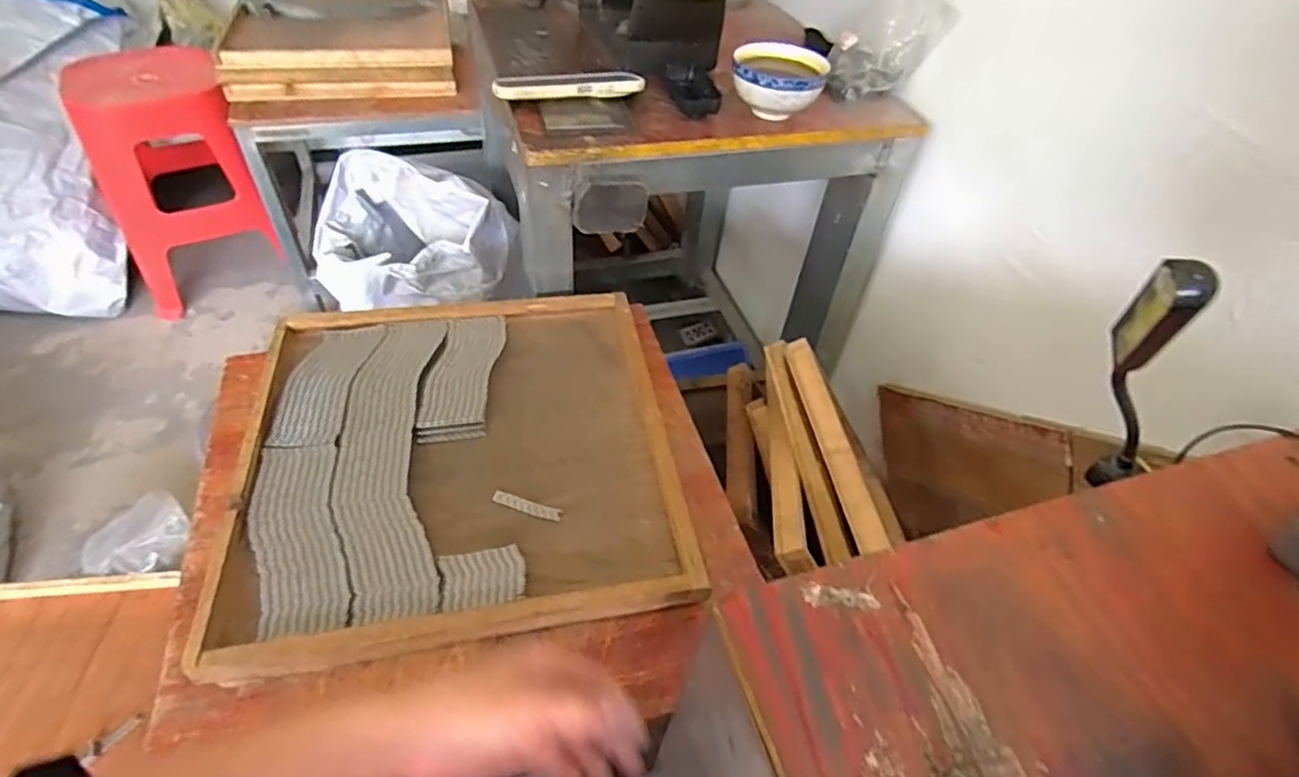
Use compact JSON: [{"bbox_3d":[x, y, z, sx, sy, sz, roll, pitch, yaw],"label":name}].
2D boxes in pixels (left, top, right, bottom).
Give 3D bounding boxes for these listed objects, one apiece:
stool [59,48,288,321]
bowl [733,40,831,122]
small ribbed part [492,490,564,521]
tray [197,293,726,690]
[{"bbox_3d":[-1.055,-0.449,1.440,0.284,0.481,0.295,-21,52,-23],"label":"stool"},{"bbox_3d":[0.149,-0.357,0.753,0.109,0.065,0.085,16,48,9],"label":"bowl"},{"bbox_3d":[-0.115,0.110,0.599,0.067,0.005,0.014,15,47,9],"label":"small ribbed part"},{"bbox_3d":[-0.183,0.055,0.640,0.390,0.032,0.404,-6,48,-11],"label":"tray"}]

